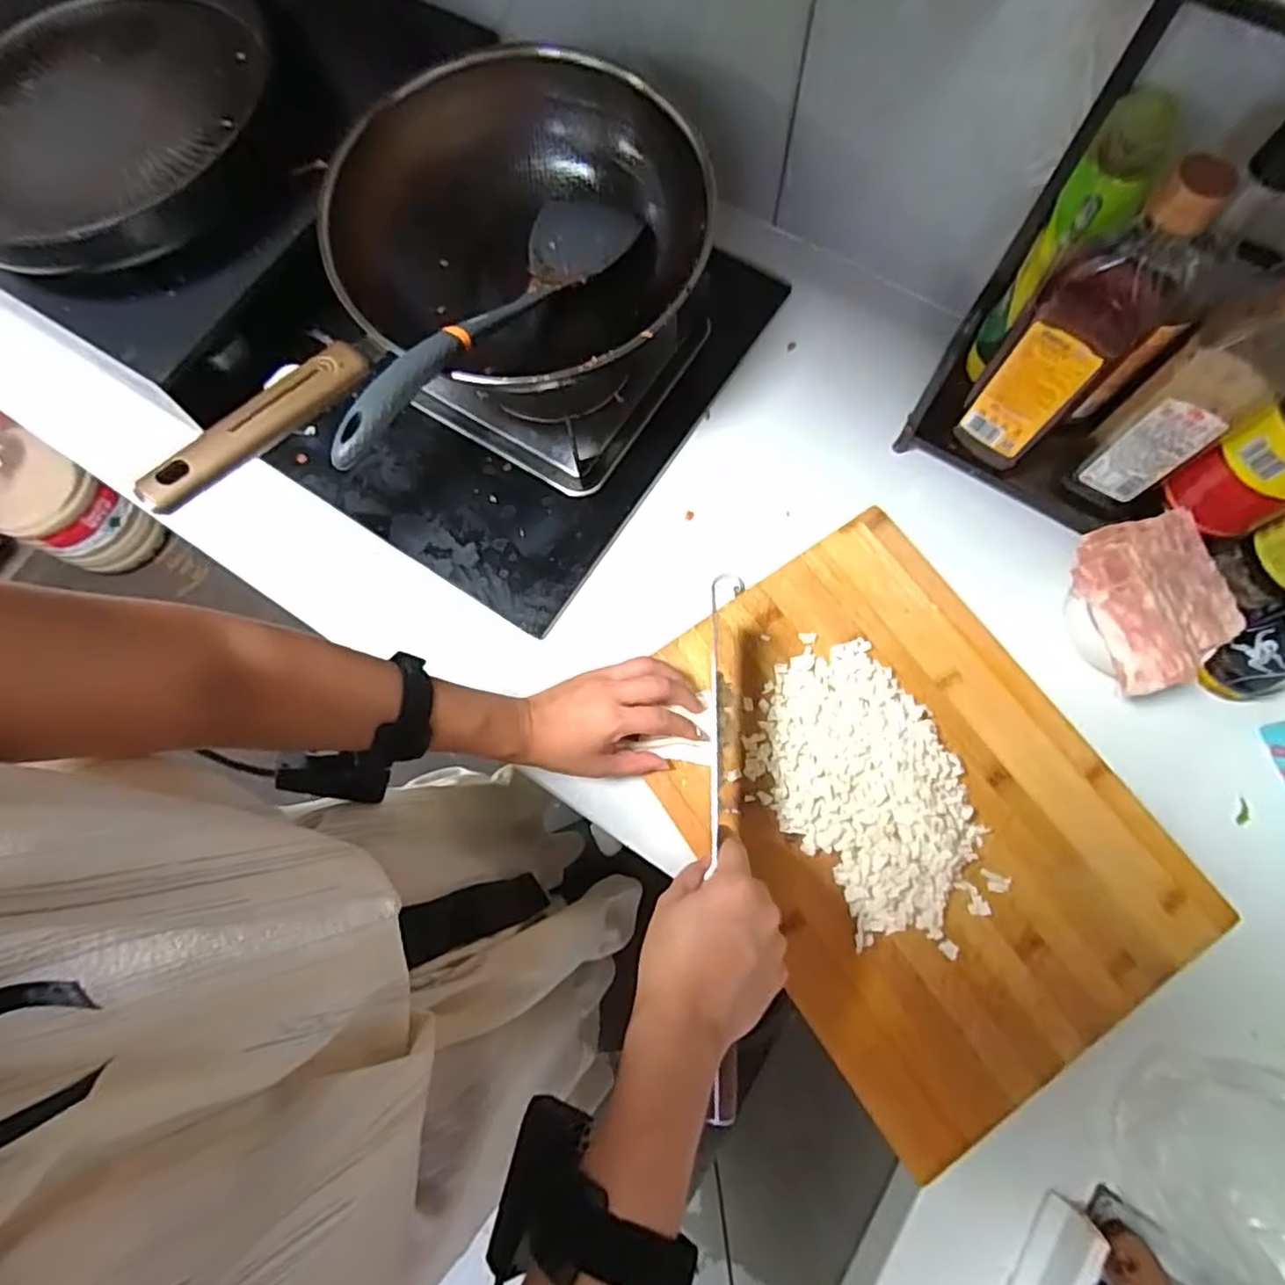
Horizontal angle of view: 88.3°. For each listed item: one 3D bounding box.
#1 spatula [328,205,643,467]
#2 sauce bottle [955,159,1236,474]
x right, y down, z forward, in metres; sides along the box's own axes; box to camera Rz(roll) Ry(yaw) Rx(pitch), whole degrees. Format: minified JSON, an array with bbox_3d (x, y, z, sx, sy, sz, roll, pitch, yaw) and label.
[{"bbox_3d":[-0.120,-0.258,0.523,0.084,0.041,0.350,27,58,9],"label":"spatula"},{"bbox_3d":[0.312,-0.222,0.468,0.065,0.252,0.078,41,79,12],"label":"sauce bottle"}]

